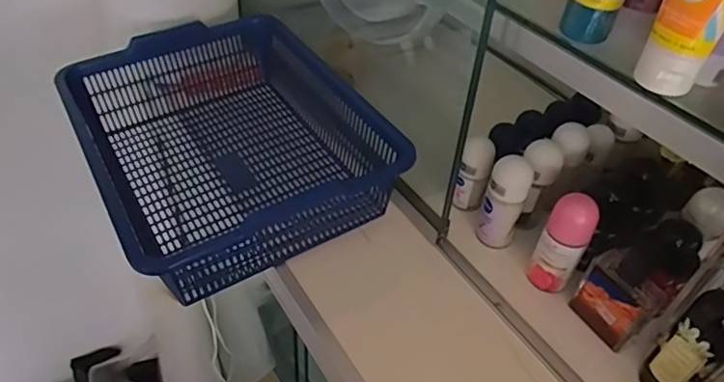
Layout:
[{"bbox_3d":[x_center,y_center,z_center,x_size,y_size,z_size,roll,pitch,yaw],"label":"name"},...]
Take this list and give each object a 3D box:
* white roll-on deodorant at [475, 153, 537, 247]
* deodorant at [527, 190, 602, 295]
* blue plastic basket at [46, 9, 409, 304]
[{"bbox_3d":[0.142,0.013,0.538,0.037,0.090,0.040,2,44,-2],"label":"white roll-on deodorant"},{"bbox_3d":[0.184,0.049,0.497,0.038,0.097,0.034,24,47,20],"label":"deodorant"},{"bbox_3d":[-0.140,-0.053,0.593,0.272,0.111,0.336,-23,50,-25],"label":"blue plastic basket"}]

